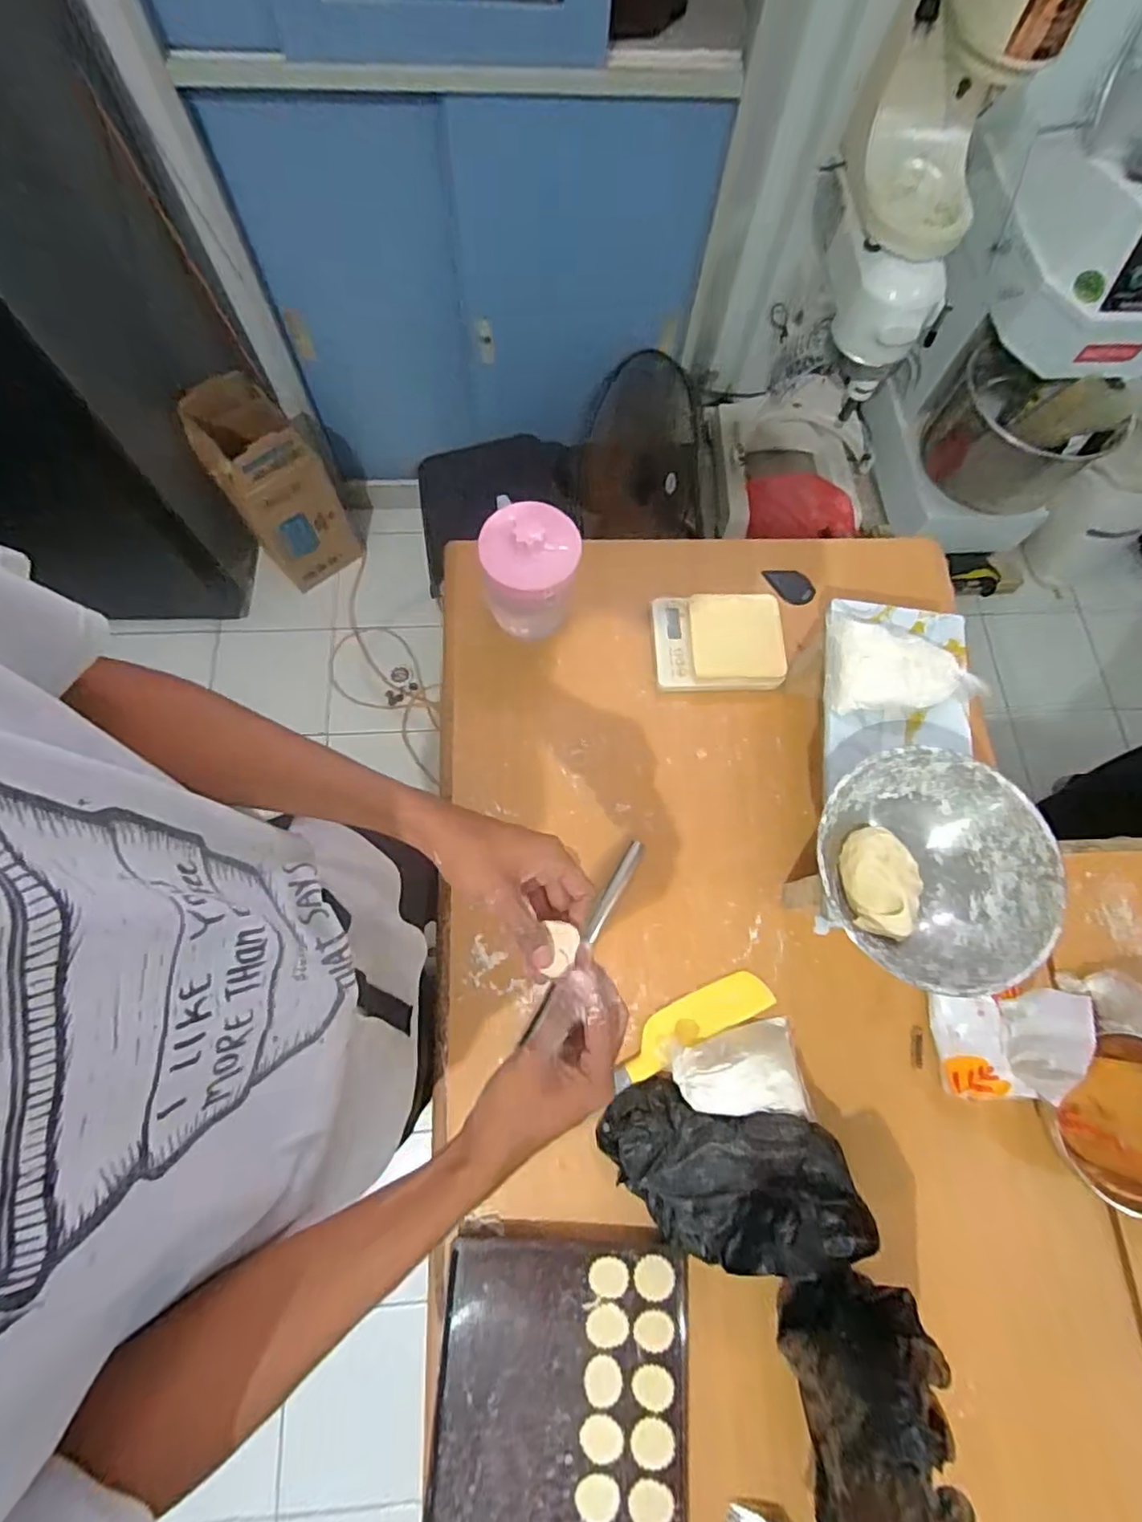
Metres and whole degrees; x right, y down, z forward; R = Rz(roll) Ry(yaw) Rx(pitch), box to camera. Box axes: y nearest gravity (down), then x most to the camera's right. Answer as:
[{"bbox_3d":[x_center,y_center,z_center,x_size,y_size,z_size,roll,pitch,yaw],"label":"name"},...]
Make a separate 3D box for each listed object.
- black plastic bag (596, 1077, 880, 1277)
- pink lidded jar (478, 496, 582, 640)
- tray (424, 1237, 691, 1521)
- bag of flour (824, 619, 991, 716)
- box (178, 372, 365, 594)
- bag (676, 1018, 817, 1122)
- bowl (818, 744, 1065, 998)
[{"bbox_3d":[0.154,0.405,0.621,0.228,0.122,0.158,-10,73,-5],"label":"black plastic bag"},{"bbox_3d":[-0.049,-0.236,0.784,0.109,0.152,0.119,1,73,-2],"label":"pink lidded jar"},{"bbox_3d":[-0.011,0.669,0.586,0.244,0.032,0.364,2,70,0],"label":"tray"},{"bbox_3d":[0.372,-0.099,0.681,0.173,0.041,0.108,10,73,0],"label":"bag of flour"},{"bbox_3d":[-0.712,-0.666,1.544,0.241,0.455,0.221,-32,77,-11],"label":"box"},{"bbox_3d":[0.183,0.338,0.675,0.142,0.055,0.088,-6,73,-4],"label":"bag"},{"bbox_3d":[0.337,0.102,0.595,0.203,0.079,0.214,-13,74,-7],"label":"bowl"}]

